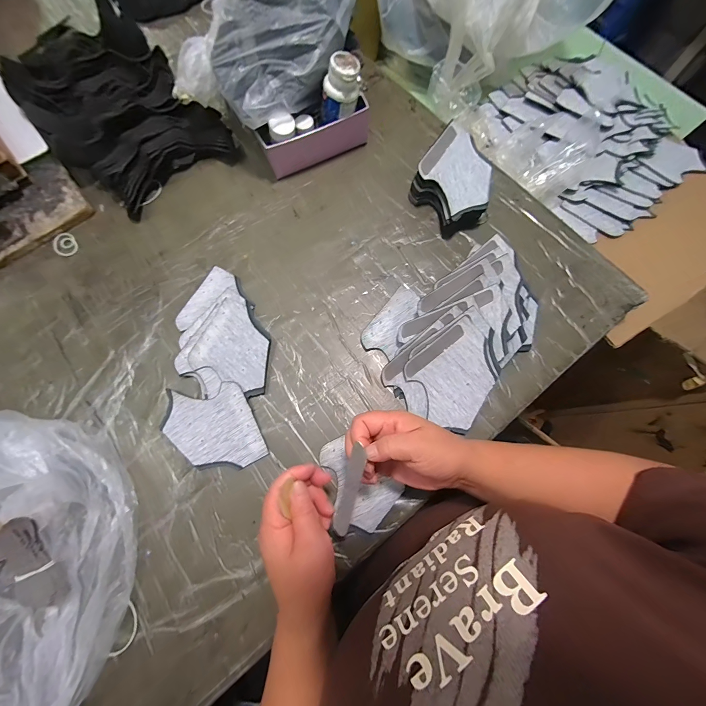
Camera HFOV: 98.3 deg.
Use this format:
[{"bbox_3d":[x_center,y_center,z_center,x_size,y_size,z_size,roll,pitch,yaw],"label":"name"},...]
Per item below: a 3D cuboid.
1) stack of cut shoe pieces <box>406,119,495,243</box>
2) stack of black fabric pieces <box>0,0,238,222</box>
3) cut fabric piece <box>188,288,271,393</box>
[{"bbox_3d":[0.153,-0.255,0.454,0.112,0.057,0.129,-35,76,-8],"label":"stack of cut shoe pieces"},{"bbox_3d":[-0.390,-0.407,0.502,0.221,0.082,0.350,-41,76,-9],"label":"stack of black fabric pieces"},{"bbox_3d":[-0.155,-0.017,0.421,0.105,0.009,0.114,23,76,8],"label":"cut fabric piece"}]

